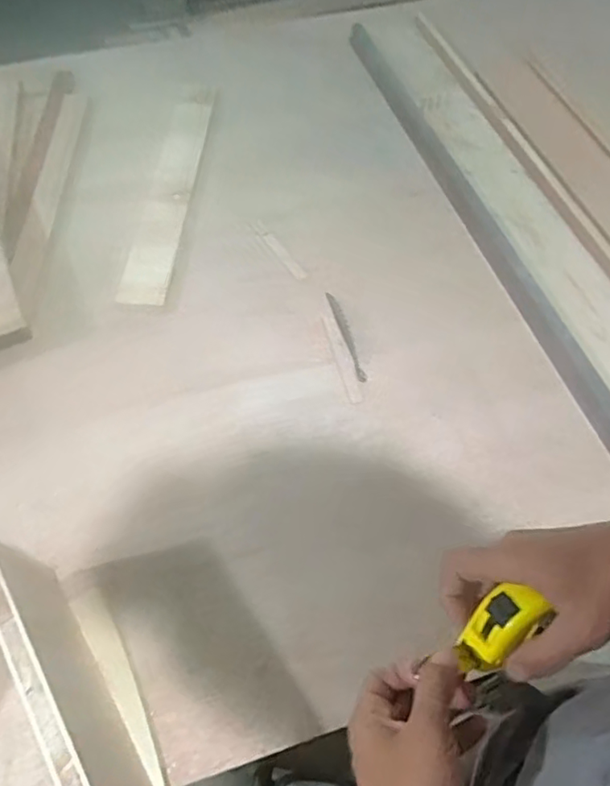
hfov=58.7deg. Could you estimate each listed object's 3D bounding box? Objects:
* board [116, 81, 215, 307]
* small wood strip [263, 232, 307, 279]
[{"bbox_3d":[-0.212,-0.351,0.880,0.069,0.015,0.520,3,60,2],"label":"board"},{"bbox_3d":[-0.031,-0.204,0.803,0.017,0.004,0.104,-29,62,-15],"label":"small wood strip"}]

